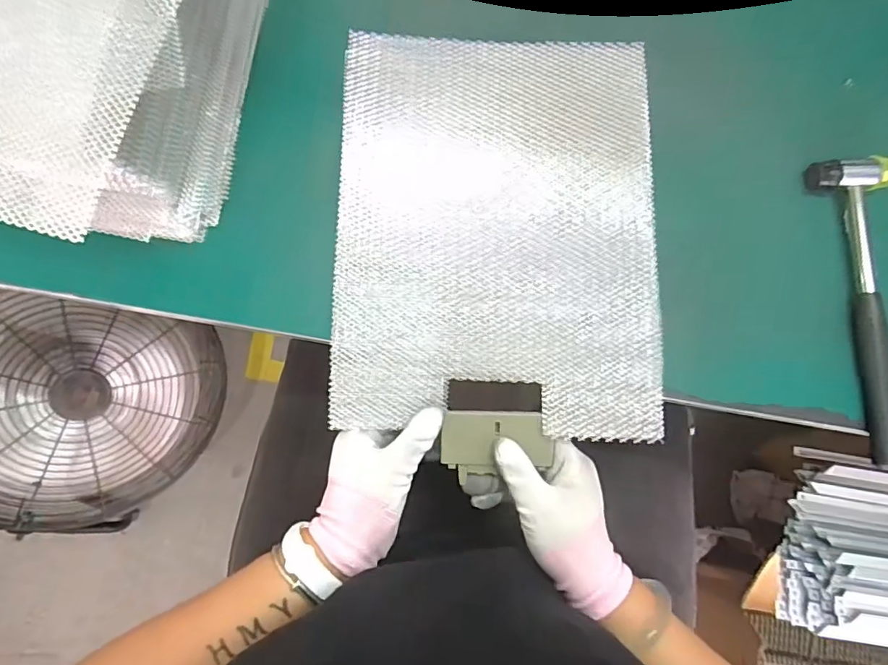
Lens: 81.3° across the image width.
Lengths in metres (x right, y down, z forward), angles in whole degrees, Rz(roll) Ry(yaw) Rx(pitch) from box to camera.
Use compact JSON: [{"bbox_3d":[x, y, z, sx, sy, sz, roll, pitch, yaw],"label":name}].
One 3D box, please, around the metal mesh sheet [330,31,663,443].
[{"bbox_3d":[0.041,-0.085,0.414,0.244,0.022,0.320,2,80,-1],"label":"metal mesh sheet"}]

